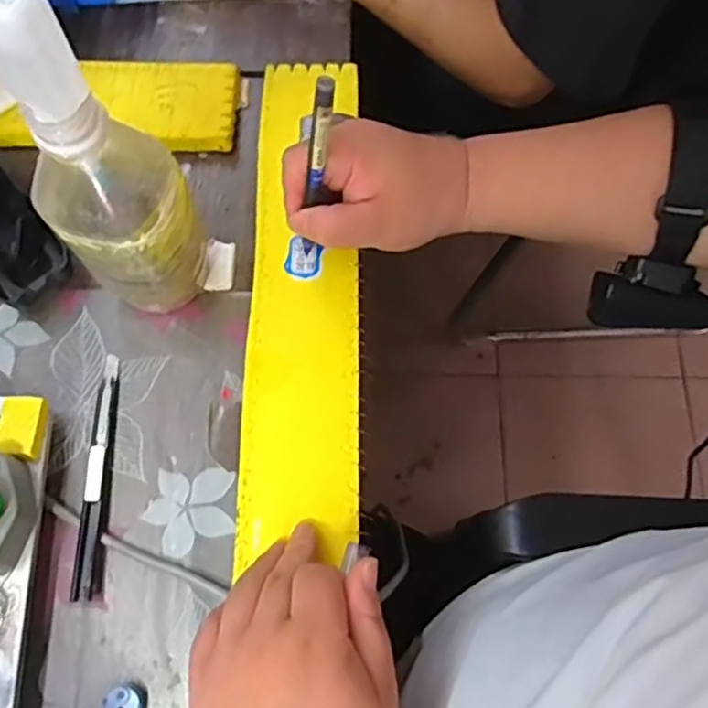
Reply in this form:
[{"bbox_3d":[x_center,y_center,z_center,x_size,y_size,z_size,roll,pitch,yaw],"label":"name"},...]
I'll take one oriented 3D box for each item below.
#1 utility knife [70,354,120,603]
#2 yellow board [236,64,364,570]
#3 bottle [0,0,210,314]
[{"bbox_3d":[-0.148,0.067,0.391,0.011,0.008,0.139,0,70,0],"label":"utility knife"},{"bbox_3d":[-0.032,-0.044,0.420,0.068,0.009,0.322,-2,71,-1],"label":"yellow board"},{"bbox_3d":[-0.119,-0.083,0.328,0.068,0.203,0.055,-23,72,-8],"label":"bottle"}]

